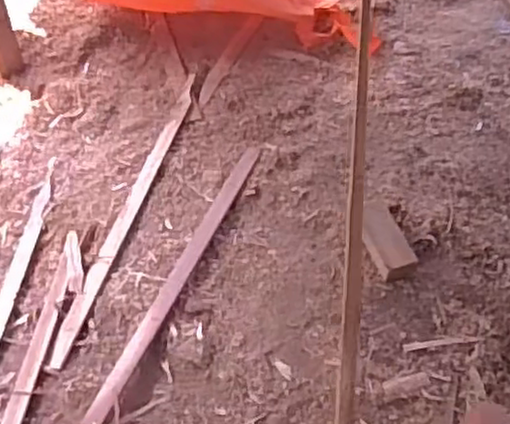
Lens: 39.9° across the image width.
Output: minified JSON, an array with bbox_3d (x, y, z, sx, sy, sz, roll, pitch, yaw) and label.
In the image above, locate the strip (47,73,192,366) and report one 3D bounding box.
[{"bbox_3d":[-0.166,-0.016,0.962,0.022,0.006,0.505,13,54,10],"label":"strip"}]

